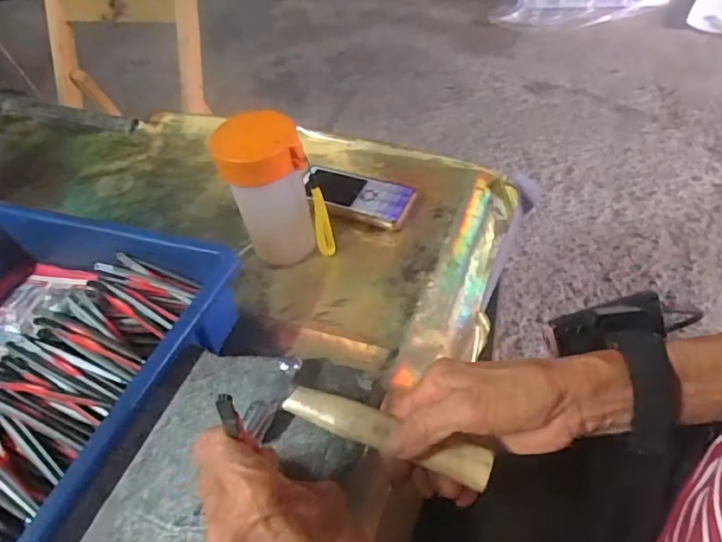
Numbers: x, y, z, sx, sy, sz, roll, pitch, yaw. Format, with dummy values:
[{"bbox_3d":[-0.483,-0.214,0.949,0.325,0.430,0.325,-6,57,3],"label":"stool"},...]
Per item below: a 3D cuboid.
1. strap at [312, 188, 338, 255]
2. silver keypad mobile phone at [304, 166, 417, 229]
[{"bbox_3d":[-0.034,-0.043,0.504,0.016,0.085,0.006,-15,47,-7],"label":"strap"},{"bbox_3d":[-0.005,-0.079,0.565,0.116,0.008,0.051,16,53,16],"label":"silver keypad mobile phone"}]

